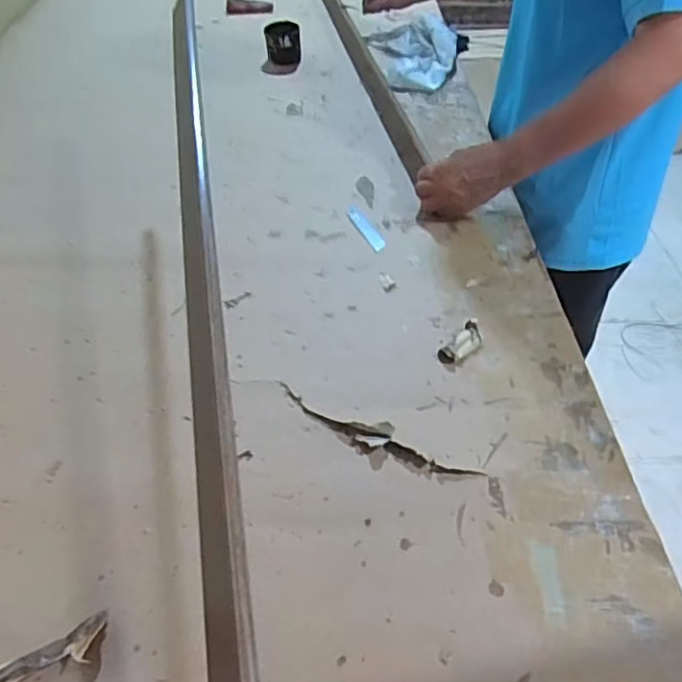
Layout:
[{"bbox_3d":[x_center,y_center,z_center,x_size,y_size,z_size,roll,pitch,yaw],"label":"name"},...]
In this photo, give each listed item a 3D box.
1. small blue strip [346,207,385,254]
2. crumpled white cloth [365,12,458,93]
[{"bbox_3d":[0.031,-0.140,0.773,0.020,0.006,0.100,-15,47,-17],"label":"small blue strip"},{"bbox_3d":[0.135,-0.537,1.137,0.151,0.044,0.279,4,44,2],"label":"crumpled white cloth"}]

